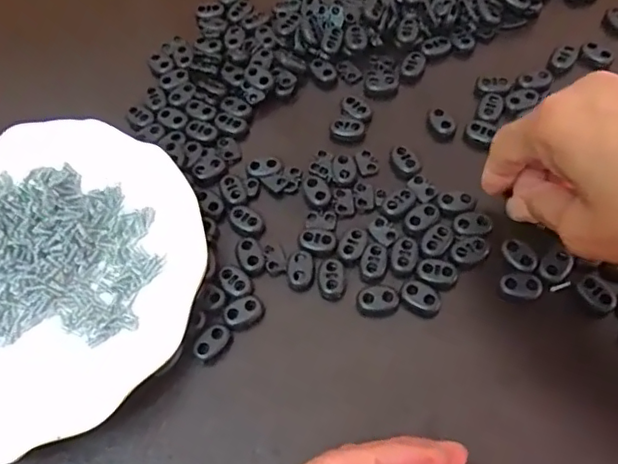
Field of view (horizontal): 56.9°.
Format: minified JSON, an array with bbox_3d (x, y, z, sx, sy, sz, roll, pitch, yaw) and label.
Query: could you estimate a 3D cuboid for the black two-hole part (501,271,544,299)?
[{"bbox_3d":[0.110,0.027,0.295,0.021,0.006,0.012,11,64,11],"label":"black two-hole part"}]

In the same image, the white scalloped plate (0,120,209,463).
[{"bbox_3d":[-0.144,0.021,0.302,0.175,0.018,0.175,-25,63,-8],"label":"white scalloped plate"}]

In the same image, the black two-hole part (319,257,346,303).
[{"bbox_3d":[0.013,0.025,0.307,0.013,0.010,0.022,-1,62,5],"label":"black two-hole part"}]

